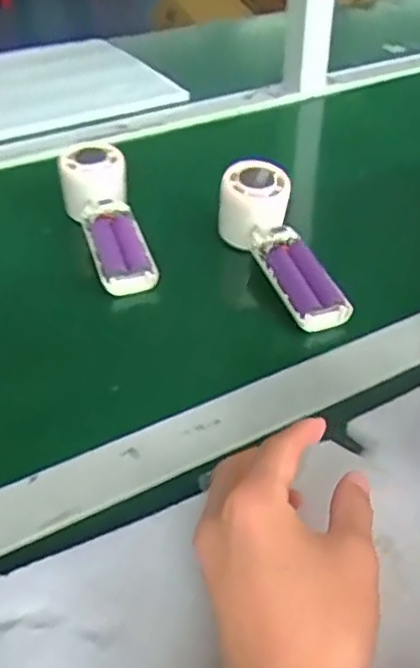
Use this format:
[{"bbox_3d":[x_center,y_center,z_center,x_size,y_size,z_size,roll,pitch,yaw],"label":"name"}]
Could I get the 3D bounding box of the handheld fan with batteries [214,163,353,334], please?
[{"bbox_3d":[0.058,-0.067,0.514,0.051,0.049,0.161,-17,59,-18],"label":"handheld fan with batteries"}]

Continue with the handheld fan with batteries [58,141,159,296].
[{"bbox_3d":[-0.085,-0.092,0.549,0.052,0.042,0.161,-14,58,-15],"label":"handheld fan with batteries"}]

